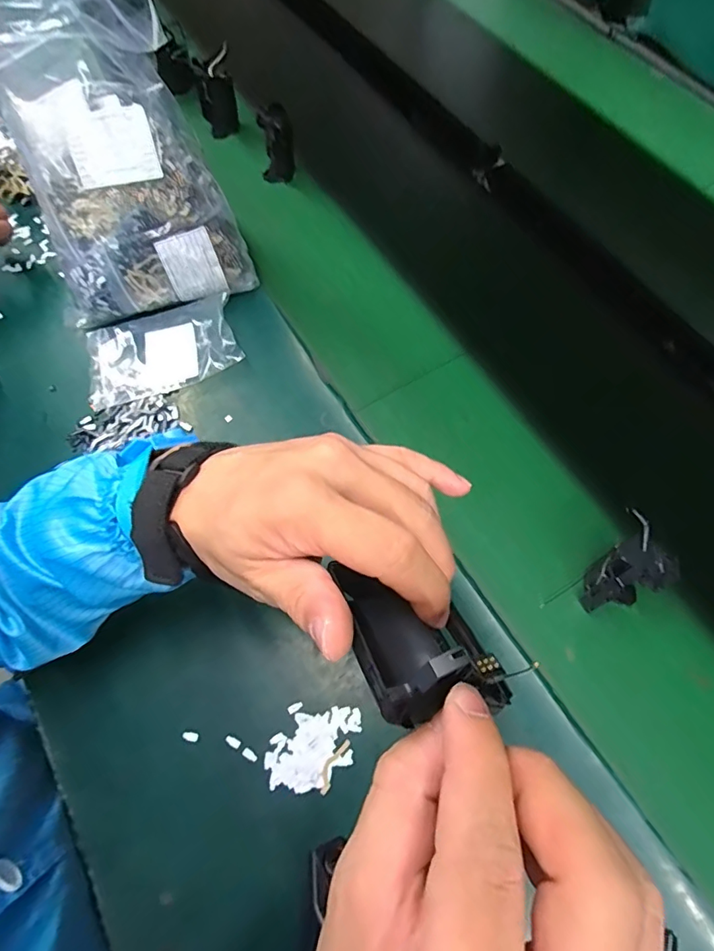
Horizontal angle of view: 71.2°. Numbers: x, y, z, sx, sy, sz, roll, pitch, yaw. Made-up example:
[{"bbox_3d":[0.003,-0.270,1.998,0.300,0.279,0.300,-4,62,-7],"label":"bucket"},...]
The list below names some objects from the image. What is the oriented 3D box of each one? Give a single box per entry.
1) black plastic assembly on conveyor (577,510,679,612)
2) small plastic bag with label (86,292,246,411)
[{"bbox_3d":[0.196,0.072,0.380,0.049,0.069,0.054,-27,67,-9],"label":"black plastic assembly on conveyor"},{"bbox_3d":[-0.195,-0.126,0.492,0.148,0.023,0.091,-18,68,-2],"label":"small plastic bag with label"}]

